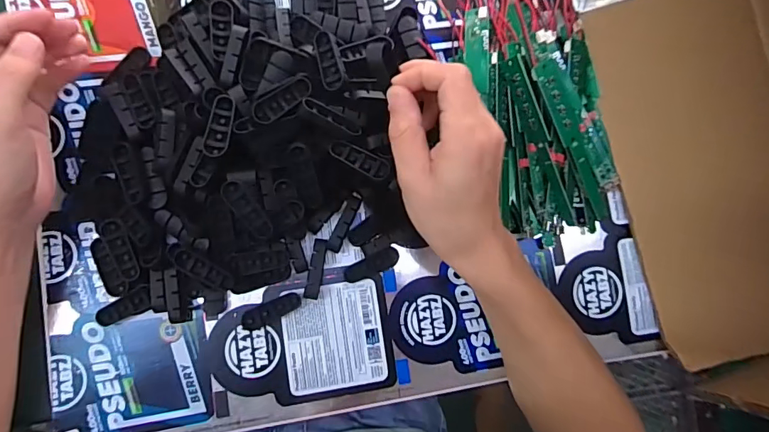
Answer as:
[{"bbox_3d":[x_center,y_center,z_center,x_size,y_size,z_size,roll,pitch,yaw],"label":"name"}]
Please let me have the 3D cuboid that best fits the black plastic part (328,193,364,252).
[{"bbox_3d":[-0.032,0.005,0.374,0.011,0.012,0.051,25,84,-3],"label":"black plastic part"}]

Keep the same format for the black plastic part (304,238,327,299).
[{"bbox_3d":[-0.055,0.043,0.374,0.011,0.011,0.047,10,85,-5],"label":"black plastic part"}]

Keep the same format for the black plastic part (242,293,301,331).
[{"bbox_3d":[-0.090,0.076,0.370,0.048,0.009,0.016,-22,88,-7],"label":"black plastic part"}]

